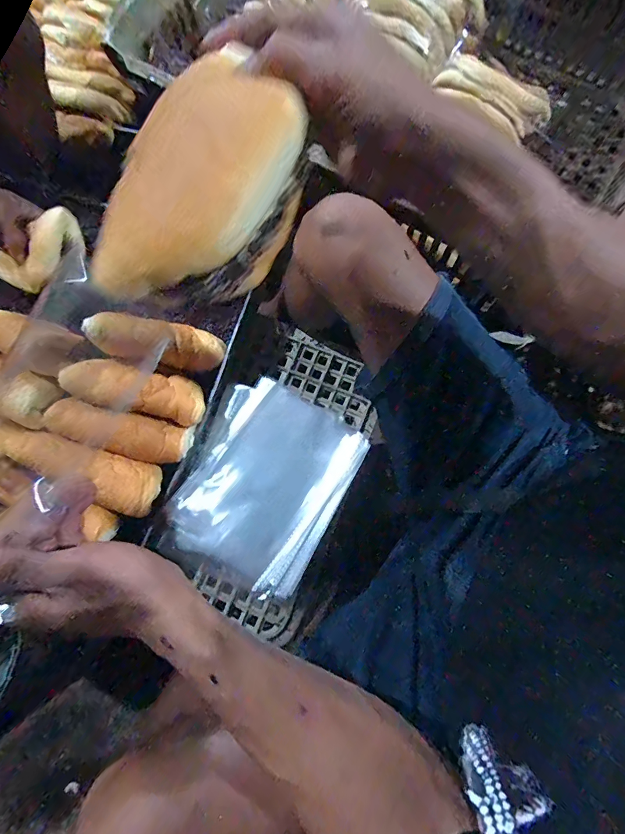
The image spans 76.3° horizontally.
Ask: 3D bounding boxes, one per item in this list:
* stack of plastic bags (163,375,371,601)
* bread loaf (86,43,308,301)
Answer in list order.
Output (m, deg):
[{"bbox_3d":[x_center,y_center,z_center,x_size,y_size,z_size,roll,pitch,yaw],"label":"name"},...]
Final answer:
[{"bbox_3d":[-0.058,0.077,0.494,0.187,0.041,0.219,28,81,5],"label":"stack of plastic bags"},{"bbox_3d":[-0.056,-0.115,0.189,0.061,0.034,0.128,33,84,6],"label":"bread loaf"}]

